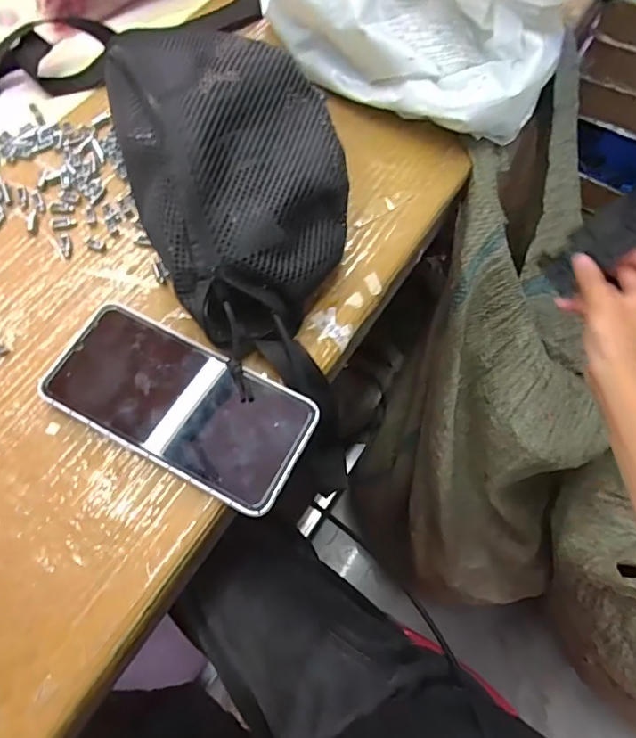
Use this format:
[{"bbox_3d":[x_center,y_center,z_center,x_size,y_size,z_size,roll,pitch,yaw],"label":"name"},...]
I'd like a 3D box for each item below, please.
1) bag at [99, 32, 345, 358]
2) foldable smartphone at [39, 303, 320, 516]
[{"bbox_3d":[-0.055,-0.132,0.350,0.145,0.083,0.238,-20,68,-8],"label":"bag"},{"bbox_3d":[-0.088,0.021,0.320,0.164,0.013,0.077,26,69,11],"label":"foldable smartphone"}]

